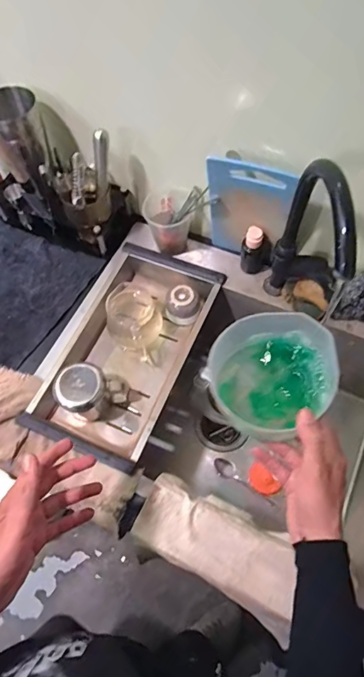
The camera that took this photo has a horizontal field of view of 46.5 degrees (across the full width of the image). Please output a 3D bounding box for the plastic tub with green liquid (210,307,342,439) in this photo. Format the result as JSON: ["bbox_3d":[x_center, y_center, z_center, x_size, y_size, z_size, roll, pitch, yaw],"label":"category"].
[{"bbox_3d":[0.116,0.040,0.523,0.145,0.079,0.137,-1,63,2],"label":"plastic tub with green liquid"}]

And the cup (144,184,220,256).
[{"bbox_3d":[-0.008,-0.214,0.750,0.089,0.143,0.104,-22,64,-9],"label":"cup"}]

